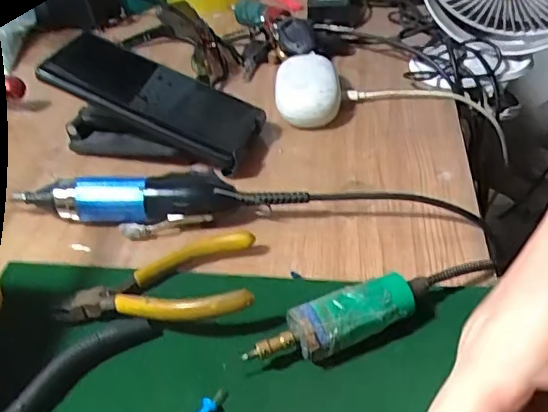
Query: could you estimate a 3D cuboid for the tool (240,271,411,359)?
[{"bbox_3d":[0.031,0.064,0.299,0.090,0.030,0.023,-18,41,-14],"label":"tool"}]

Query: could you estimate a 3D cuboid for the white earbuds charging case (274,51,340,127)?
[{"bbox_3d":[0.031,-0.103,0.504,0.055,0.033,0.092,0,40,6],"label":"white earbuds charging case"}]

